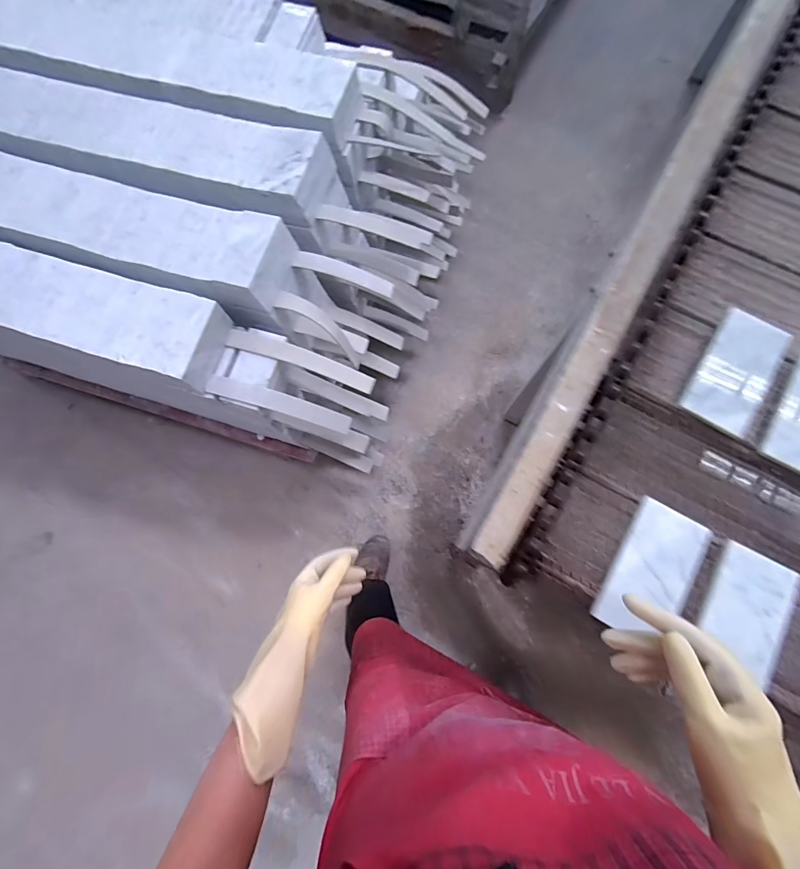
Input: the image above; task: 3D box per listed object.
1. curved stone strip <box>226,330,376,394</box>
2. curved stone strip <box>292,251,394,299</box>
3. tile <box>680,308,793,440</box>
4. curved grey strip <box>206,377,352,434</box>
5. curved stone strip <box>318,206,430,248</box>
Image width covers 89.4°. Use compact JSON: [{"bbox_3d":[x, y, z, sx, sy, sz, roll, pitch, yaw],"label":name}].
[{"bbox_3d":[-0.192,-0.146,0.798,0.287,0.046,0.040,16,73,7],"label":"curved stone strip"},{"bbox_3d":[-0.112,-0.334,0.839,0.205,0.026,0.039,18,73,-5],"label":"curved stone strip"},{"bbox_3d":[0.432,-0.078,0.516,0.085,0.016,0.147,32,81,2],"label":"tile"},{"bbox_3d":[-0.229,-0.060,0.778,0.275,0.028,0.038,17,73,-7],"label":"curved grey strip"},{"bbox_3d":[-0.053,-0.463,0.899,0.262,0.025,0.038,5,71,-21],"label":"curved stone strip"}]

